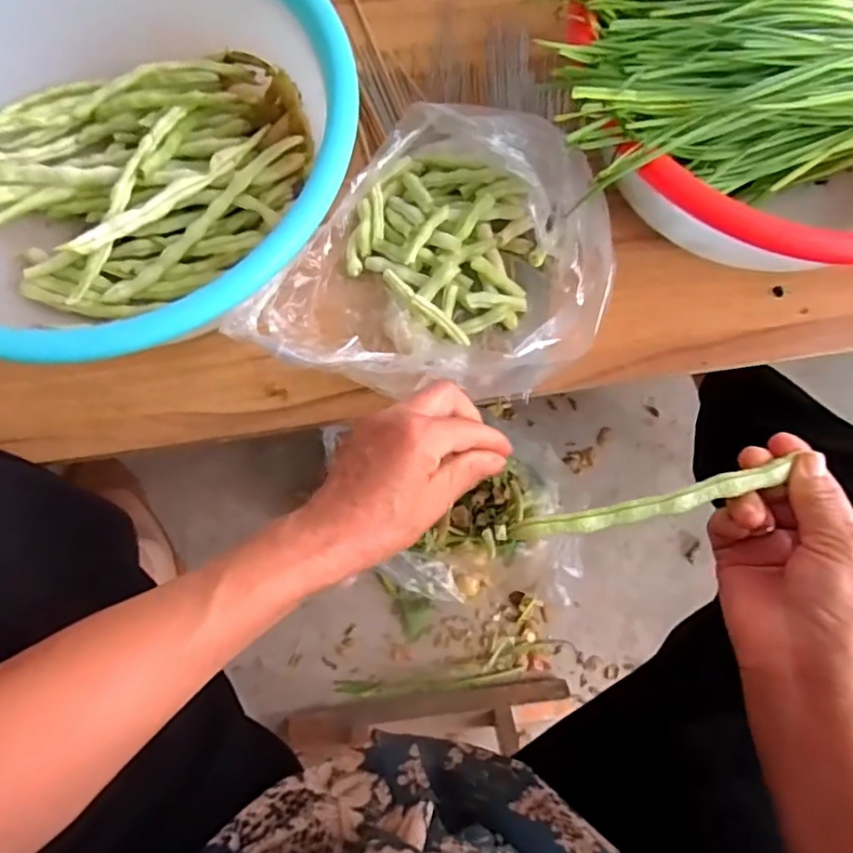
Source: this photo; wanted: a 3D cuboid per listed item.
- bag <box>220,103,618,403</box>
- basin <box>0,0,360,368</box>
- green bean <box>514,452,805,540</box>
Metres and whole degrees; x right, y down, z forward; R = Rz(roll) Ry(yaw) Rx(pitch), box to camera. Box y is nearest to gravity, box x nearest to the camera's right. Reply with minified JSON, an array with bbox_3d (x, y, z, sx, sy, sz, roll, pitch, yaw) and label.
[{"bbox_3d":[0.017,-0.112,0.461,0.221,0.095,0.240,30,77,7],"label":"bag"},{"bbox_3d":[-0.235,-0.212,0.476,0.363,0.121,0.324,-3,76,-1],"label":"basin"},{"bbox_3d":[0.124,0.045,0.340,0.147,0.009,0.014,-15,76,11],"label":"green bean"}]

